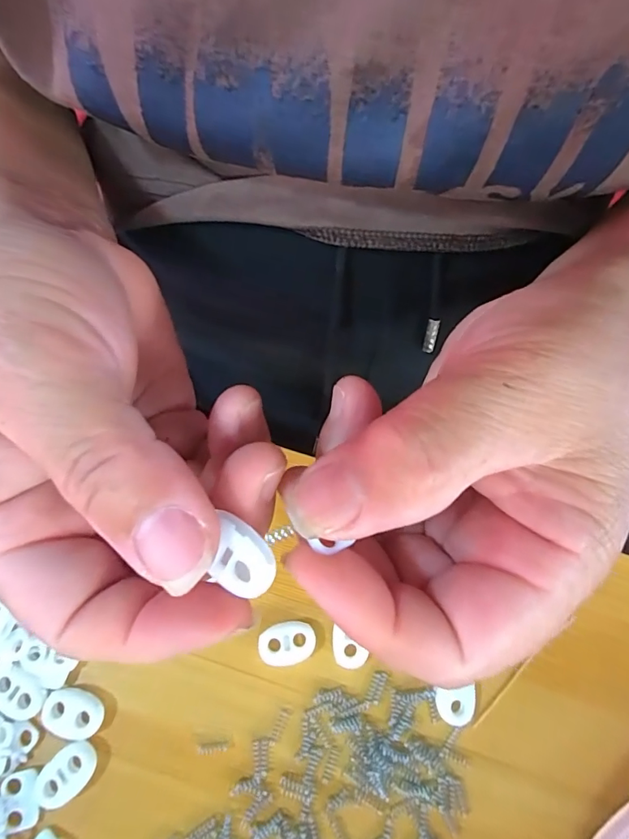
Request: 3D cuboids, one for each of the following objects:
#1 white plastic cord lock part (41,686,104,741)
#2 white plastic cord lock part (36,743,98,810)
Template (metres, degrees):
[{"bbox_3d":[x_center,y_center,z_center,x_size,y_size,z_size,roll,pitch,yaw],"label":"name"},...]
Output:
[{"bbox_3d":[-0.092,0.111,0.167,0.023,0.004,0.015,19,73,4],"label":"white plastic cord lock part"},{"bbox_3d":[-0.091,0.130,0.161,0.022,0.004,0.016,-33,76,-11],"label":"white plastic cord lock part"}]

